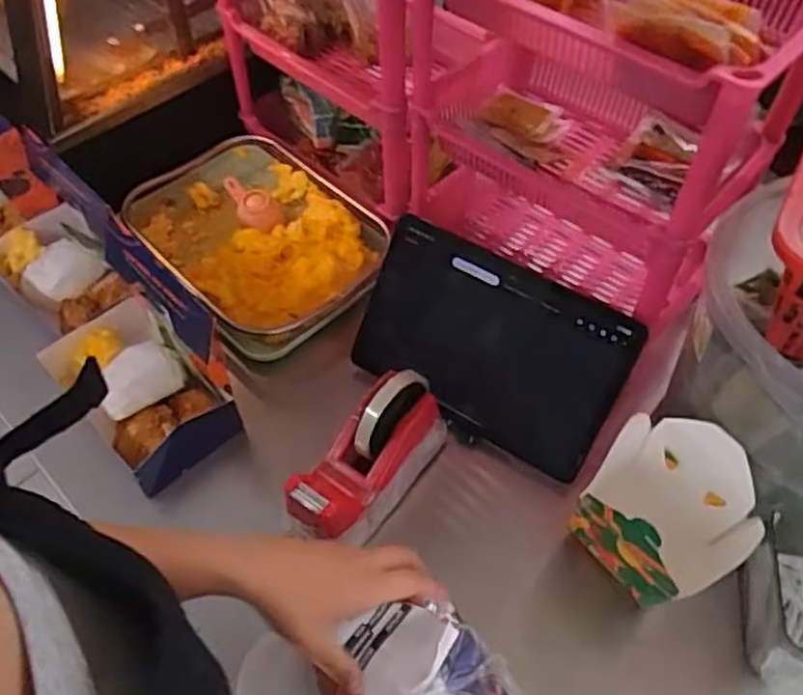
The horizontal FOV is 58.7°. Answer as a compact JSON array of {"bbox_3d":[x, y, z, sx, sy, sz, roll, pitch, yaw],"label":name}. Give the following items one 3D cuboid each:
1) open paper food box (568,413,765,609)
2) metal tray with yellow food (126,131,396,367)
[{"bbox_3d":[0.216,0.140,0.591,0.125,0.127,0.126,34,61,23],"label":"open paper food box"},{"bbox_3d":[-0.173,-0.138,0.837,0.224,0.061,0.320,-34,60,-22],"label":"metal tray with yellow food"}]

